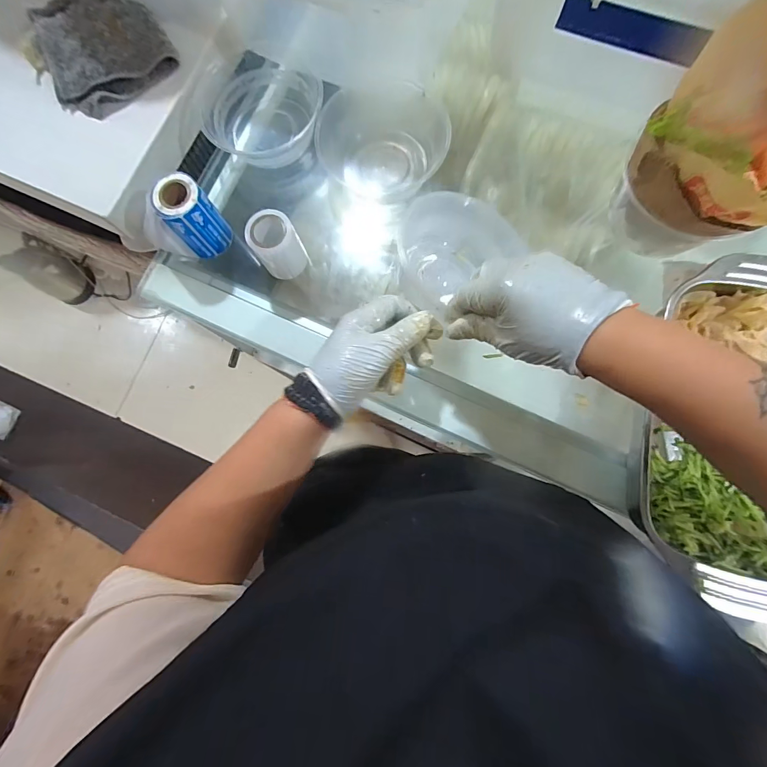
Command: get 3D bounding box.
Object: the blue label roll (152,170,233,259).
[{"bbox_3d":[-0.200,-0.172,0.414,0.053,0.085,0.047,-44,81,-4],"label":"blue label roll"}]

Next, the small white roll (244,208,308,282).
[{"bbox_3d":[-0.111,-0.145,0.416,0.045,0.065,0.041,-1,81,3],"label":"small white roll"}]

